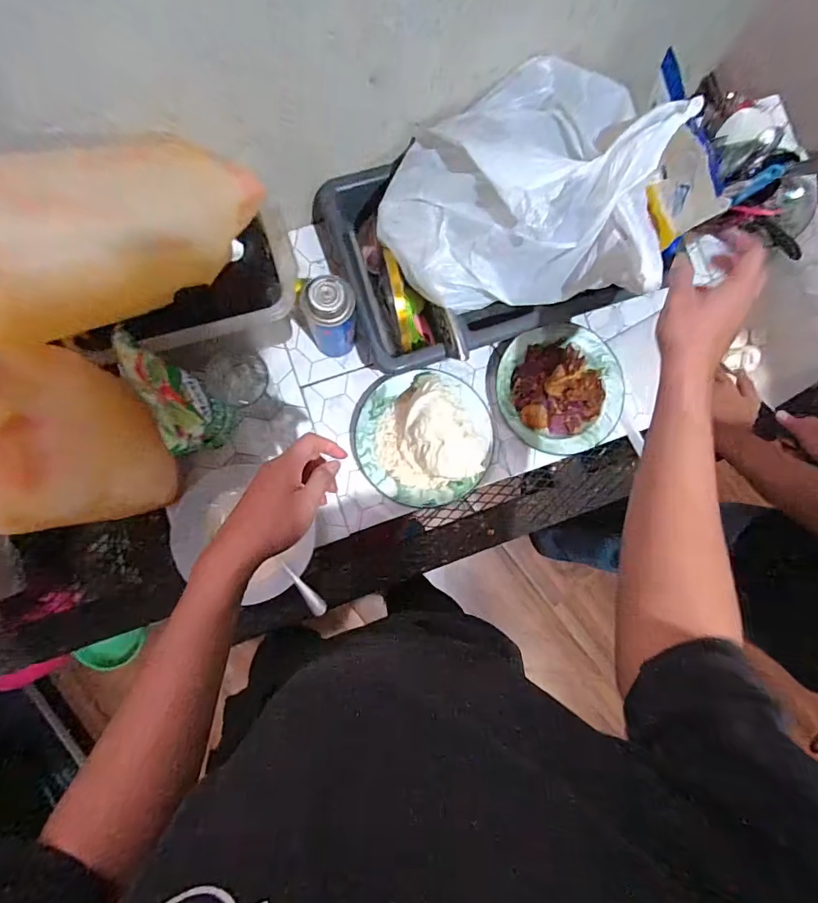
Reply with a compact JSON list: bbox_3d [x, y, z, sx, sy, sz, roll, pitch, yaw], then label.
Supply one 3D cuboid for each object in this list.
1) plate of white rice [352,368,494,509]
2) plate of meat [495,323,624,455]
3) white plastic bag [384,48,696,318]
[{"bbox_3d":[0.031,-0.018,0.683,0.211,0.103,0.192,0,86,-5],"label":"plate of white rice"},{"bbox_3d":[0.245,-0.100,0.745,0.201,0.059,0.201,0,86,-5],"label":"plate of meat"},{"bbox_3d":[0.141,-0.337,0.555,0.305,0.190,0.280,16,84,-4],"label":"white plastic bag"}]

